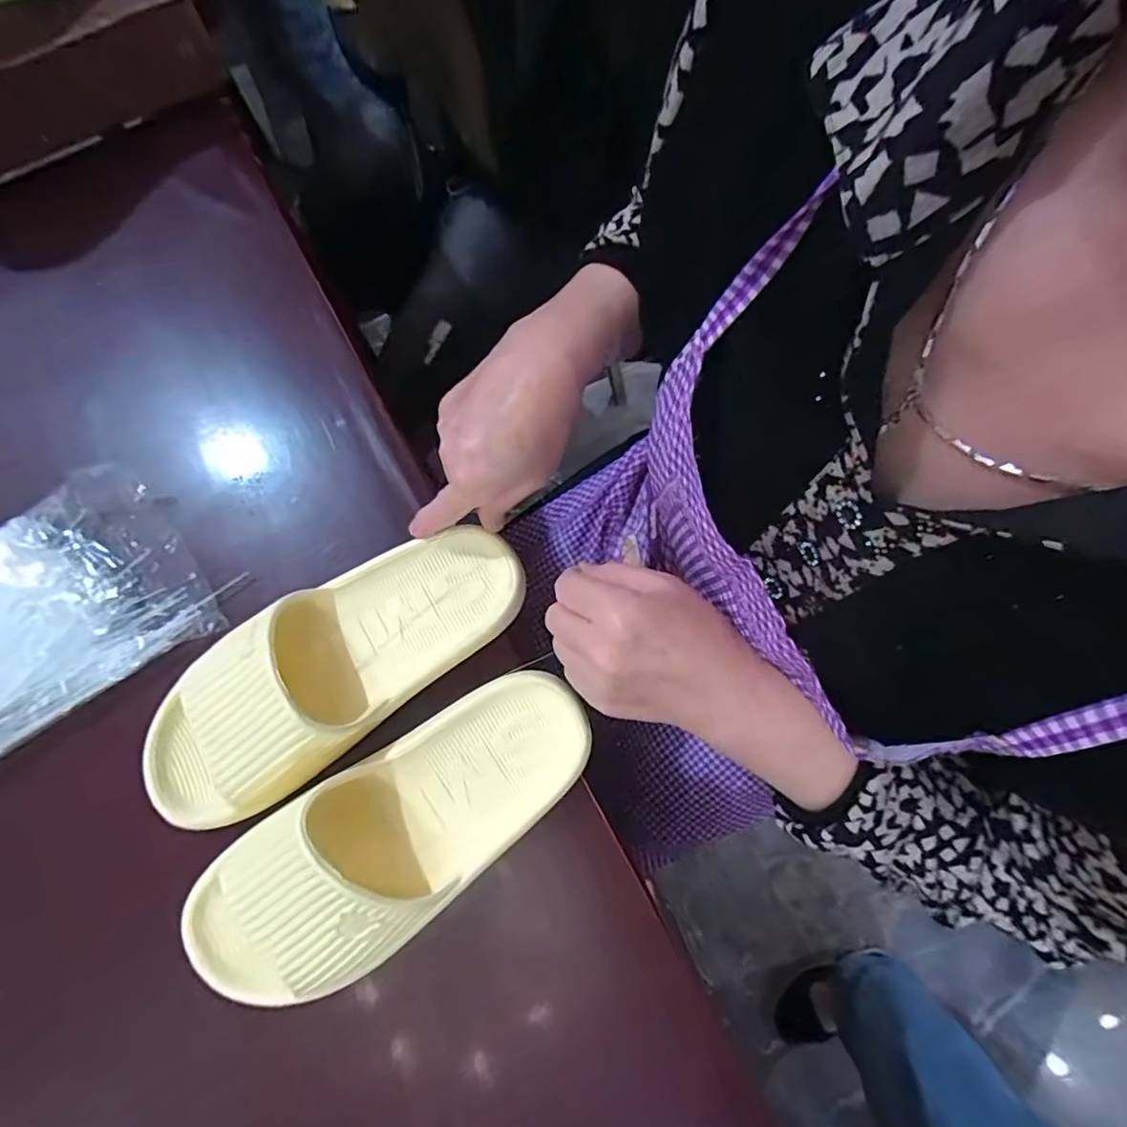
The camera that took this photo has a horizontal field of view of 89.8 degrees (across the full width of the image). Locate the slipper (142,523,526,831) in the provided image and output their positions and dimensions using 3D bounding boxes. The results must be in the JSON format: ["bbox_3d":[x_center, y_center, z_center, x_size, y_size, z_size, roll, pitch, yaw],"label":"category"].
[{"bbox_3d":[-0.145,0.061,0.356,0.255,0.062,0.095,-35,82,-15],"label":"slipper"}]

